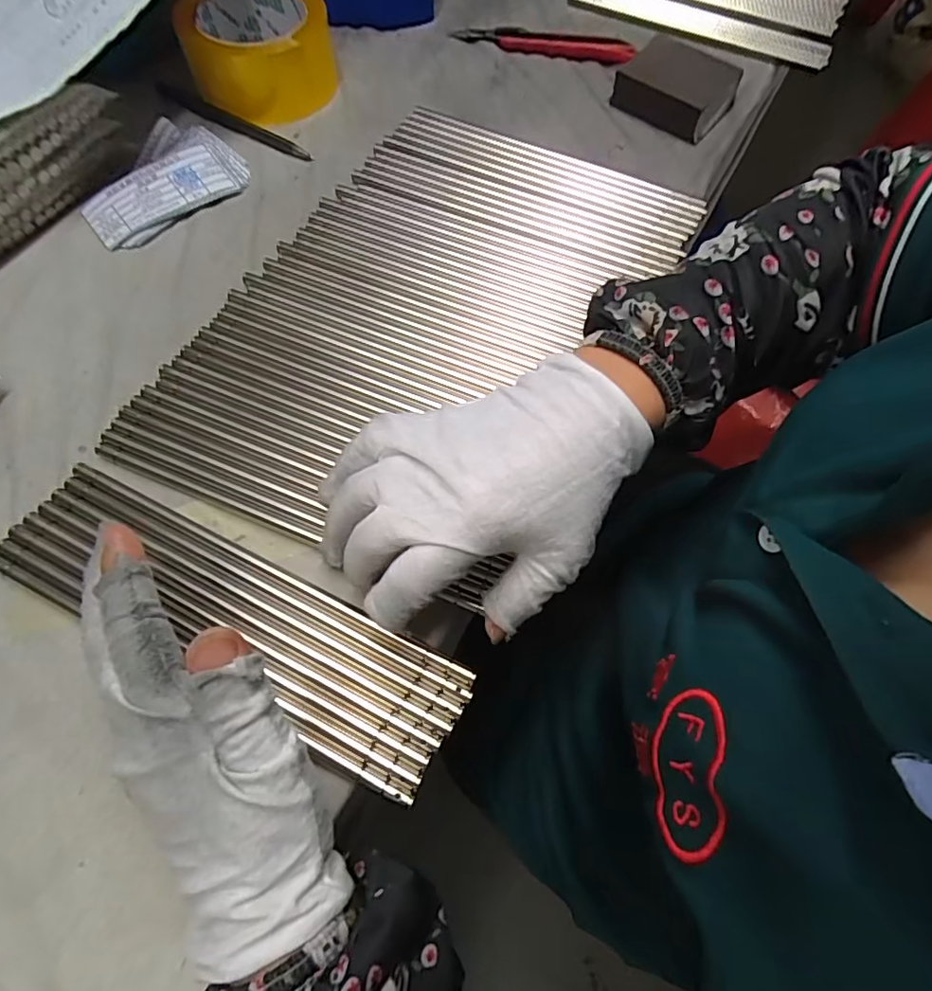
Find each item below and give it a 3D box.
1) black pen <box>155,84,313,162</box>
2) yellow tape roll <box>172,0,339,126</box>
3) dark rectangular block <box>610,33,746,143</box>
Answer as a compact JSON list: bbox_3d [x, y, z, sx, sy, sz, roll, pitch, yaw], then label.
[{"bbox_3d":[-0.173,-0.276,0.395,0.137,0.006,0.007,28,68,10],"label":"black pen"},{"bbox_3d":[-0.155,-0.345,0.404,0.102,0.051,0.102,-5,67,-5],"label":"yellow tape roll"},{"bbox_3d":[0.167,-0.324,0.421,0.080,0.024,0.072,32,69,11],"label":"dark rectangular block"}]

